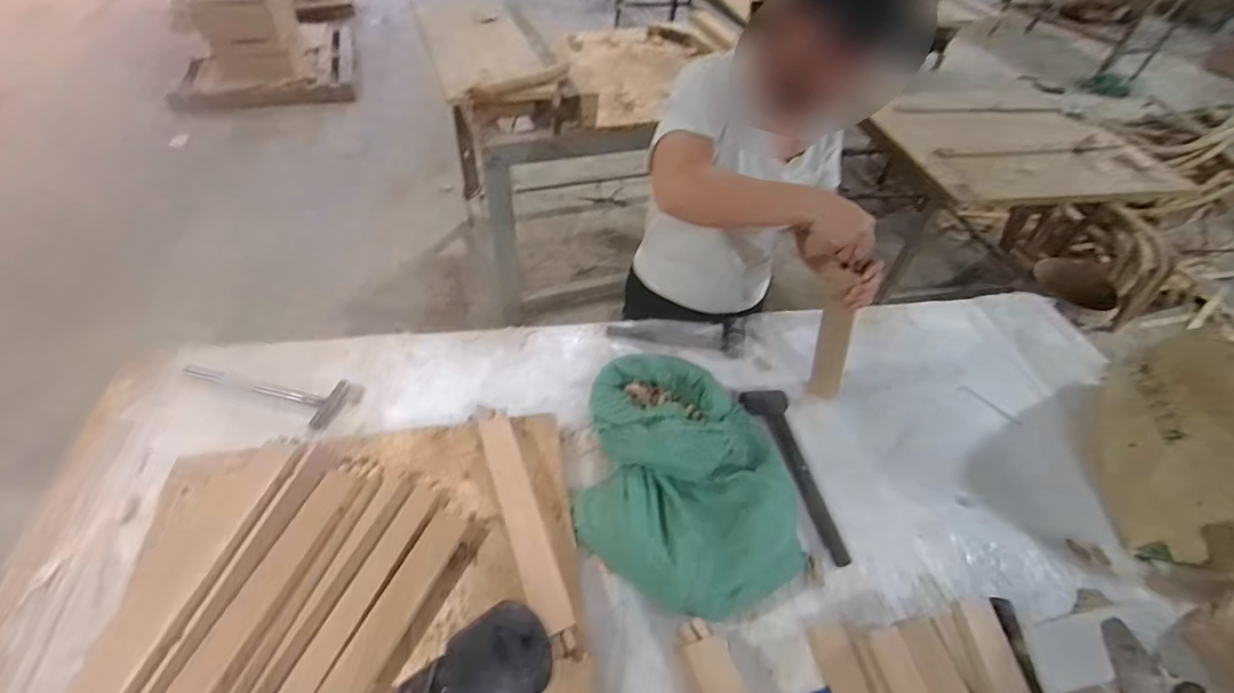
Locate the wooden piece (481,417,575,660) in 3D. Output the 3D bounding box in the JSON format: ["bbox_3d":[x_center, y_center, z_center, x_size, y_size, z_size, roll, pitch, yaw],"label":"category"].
[{"bbox_3d":[-0.138,0.256,0.785,0.051,0.045,0.362,-15,51,-17],"label":"wooden piece"}]

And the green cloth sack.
[{"bbox_3d":[0.126,0.187,0.856,0.360,0.156,0.436,7,48,2],"label":"green cloth sack"}]

